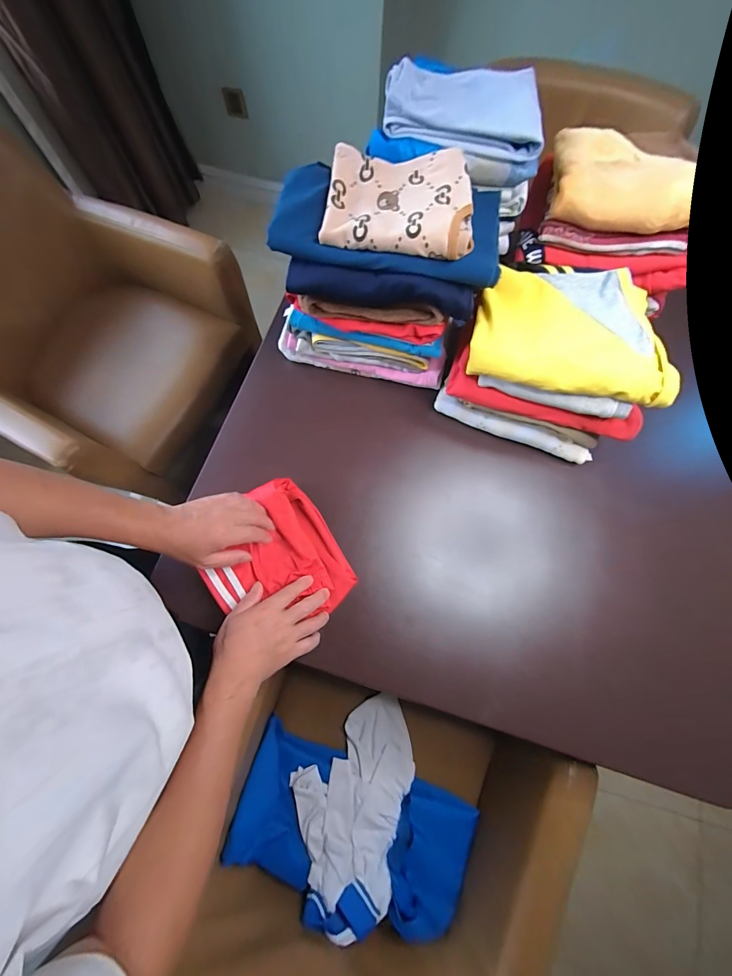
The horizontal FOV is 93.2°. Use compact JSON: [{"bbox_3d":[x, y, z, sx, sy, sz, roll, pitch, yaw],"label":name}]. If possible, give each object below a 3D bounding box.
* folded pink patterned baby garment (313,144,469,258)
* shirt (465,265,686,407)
[{"bbox_3d":[0.047,-0.387,0.464,0.196,0.030,0.161,9,75,1],"label":"folded pink patterned baby garment"},{"bbox_3d":[0.301,-0.228,0.511,0.275,0.059,0.176,13,75,2],"label":"shirt"}]

